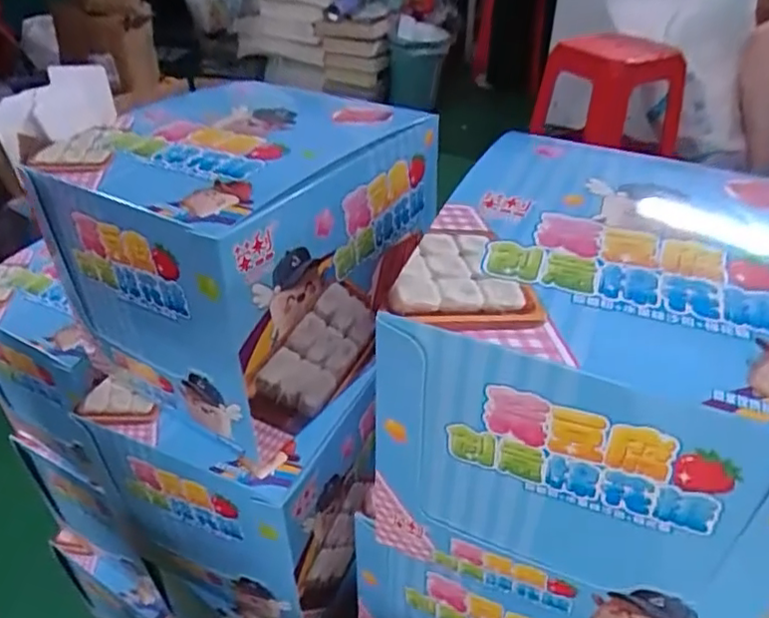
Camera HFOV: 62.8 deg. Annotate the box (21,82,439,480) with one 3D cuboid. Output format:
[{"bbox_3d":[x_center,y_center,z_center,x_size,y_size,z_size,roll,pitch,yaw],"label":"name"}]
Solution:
[{"bbox_3d":[-0.075,-0.032,0.351,0.145,0.133,0.150,19,41,24],"label":"box"}]

